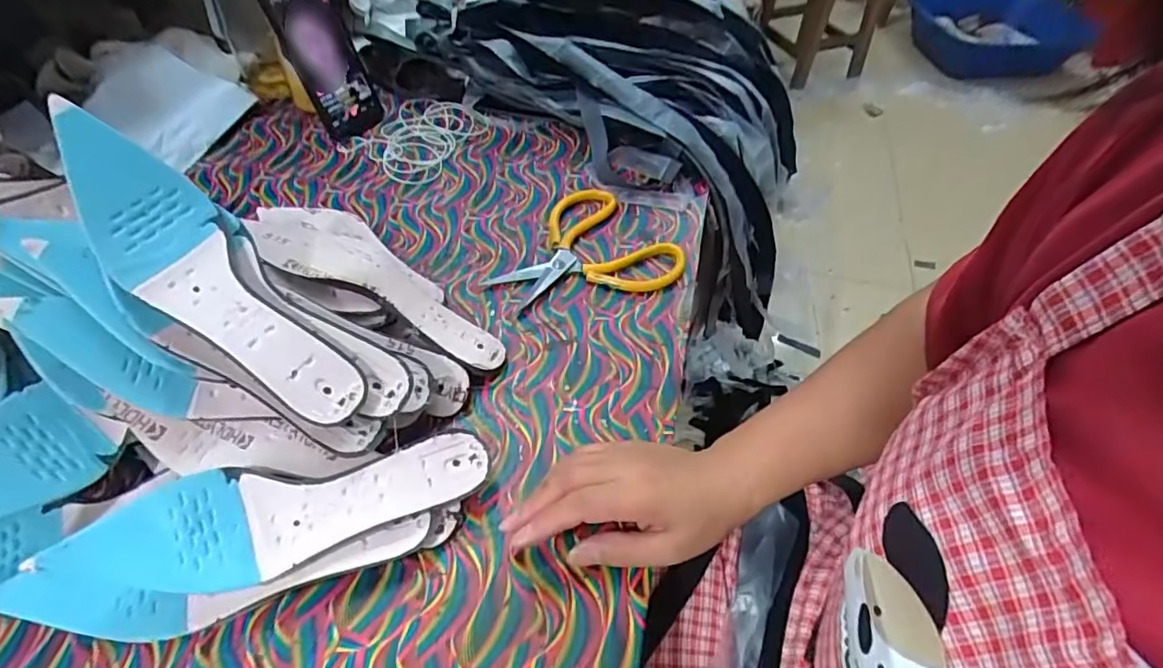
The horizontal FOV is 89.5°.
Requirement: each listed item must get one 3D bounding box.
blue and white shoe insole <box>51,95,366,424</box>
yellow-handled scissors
[{"bbox_3d":[-0.233,-0.036,0.367,0.235,0.033,0.065,46,58,-4],"label":"blue and white shoe insole"},{"bbox_3d":[0.004,-0.073,0.569,0.149,0.019,0.166,38,59,26],"label":"yellow-handled scissors"}]

